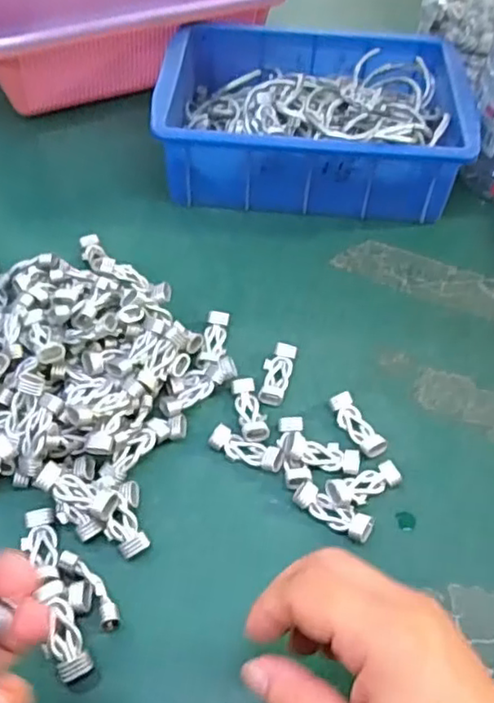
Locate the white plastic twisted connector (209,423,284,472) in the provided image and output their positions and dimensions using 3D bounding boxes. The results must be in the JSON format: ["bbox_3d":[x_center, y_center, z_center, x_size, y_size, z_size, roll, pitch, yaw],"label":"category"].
[{"bbox_3d":[0.000,0.057,0.371,0.044,0.008,0.015,20,52,12],"label":"white plastic twisted connector"}]

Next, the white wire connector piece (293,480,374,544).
[{"bbox_3d":[0.048,0.088,0.348,0.045,0.009,0.016,28,54,18],"label":"white wire connector piece"}]

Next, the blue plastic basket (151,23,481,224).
[{"bbox_3d":[0.053,-0.197,0.536,0.237,0.080,0.167,5,50,0],"label":"blue plastic basket"}]

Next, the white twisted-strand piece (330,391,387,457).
[{"bbox_3d":[0.067,0.045,0.382,0.016,0.010,0.043,-23,56,-21],"label":"white twisted-strand piece"}]

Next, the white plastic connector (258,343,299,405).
[{"bbox_3d":[0.019,0.014,0.408,0.018,0.008,0.047,13,51,6],"label":"white plastic connector"}]

